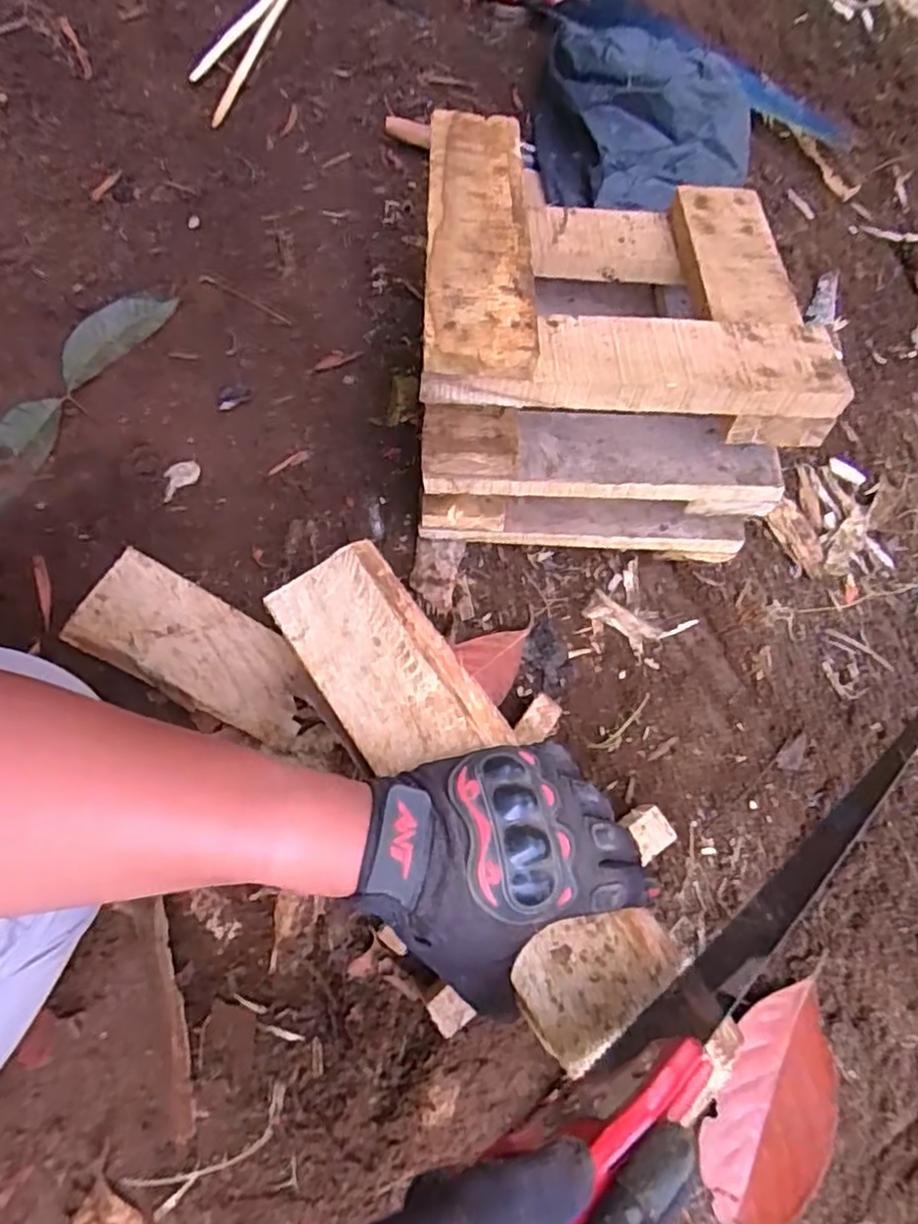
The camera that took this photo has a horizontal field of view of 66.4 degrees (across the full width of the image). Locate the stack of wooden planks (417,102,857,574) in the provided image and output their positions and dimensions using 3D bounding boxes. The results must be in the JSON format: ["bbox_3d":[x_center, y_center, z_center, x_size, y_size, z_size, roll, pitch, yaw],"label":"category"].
[{"bbox_3d":[0.103,-0.193,0.499,0.246,0.204,0.248,3,72,1],"label":"stack of wooden planks"}]

